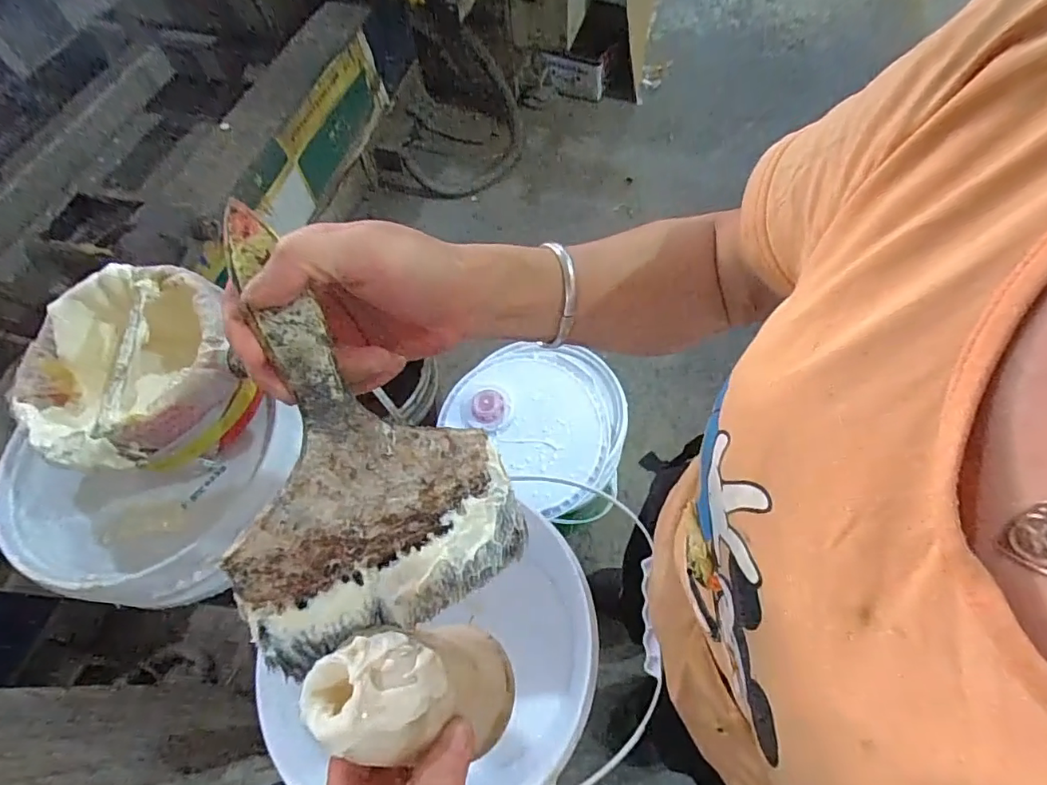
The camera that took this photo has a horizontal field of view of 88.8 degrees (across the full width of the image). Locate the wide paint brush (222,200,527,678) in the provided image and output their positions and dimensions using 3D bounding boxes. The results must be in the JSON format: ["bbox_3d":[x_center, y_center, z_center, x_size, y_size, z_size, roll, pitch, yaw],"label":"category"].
[{"bbox_3d":[-0.071,0.014,0.249,0.119,0.025,0.182,-8,85,-21],"label":"wide paint brush"}]

